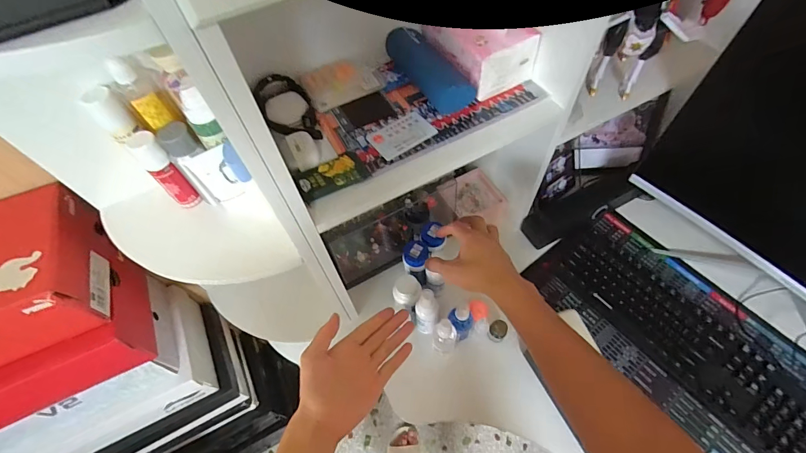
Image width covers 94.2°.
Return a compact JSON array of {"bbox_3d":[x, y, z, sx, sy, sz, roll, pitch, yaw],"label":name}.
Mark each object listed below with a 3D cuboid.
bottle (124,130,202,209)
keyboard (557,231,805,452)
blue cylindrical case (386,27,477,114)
[{"bbox_3d":[-0.303,-0.068,0.481,0.037,0.116,0.029,35,65,23],"label":"bottle"},{"bbox_3d":[0.493,0.176,0.657,0.167,0.049,0.448,-34,62,-18],"label":"keyboard"},{"bbox_3d":[0.036,-0.235,0.554,0.056,0.045,0.166,-31,61,-16],"label":"blue cylindrical case"}]

